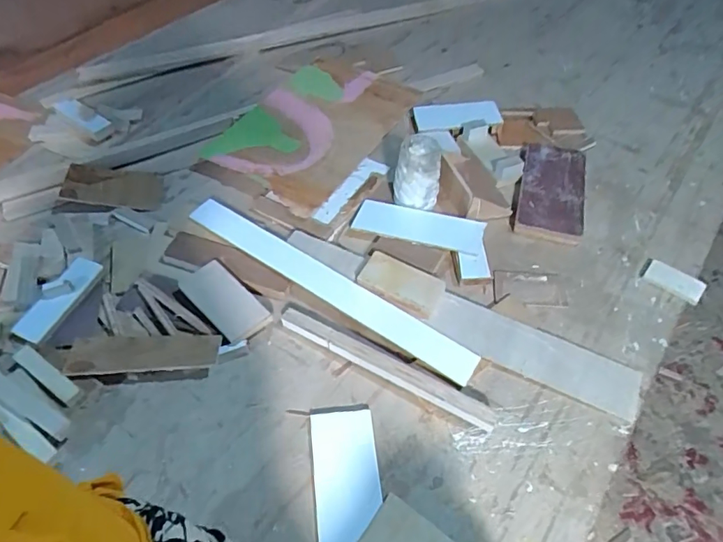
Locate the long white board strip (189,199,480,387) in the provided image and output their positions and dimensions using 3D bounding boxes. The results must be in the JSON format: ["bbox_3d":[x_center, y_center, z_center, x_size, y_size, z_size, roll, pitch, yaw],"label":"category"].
[{"bbox_3d":[-0.049,0.015,0.640,0.422,0.011,0.048,26,56,23],"label":"long white board strip"}]

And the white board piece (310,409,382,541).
[{"bbox_3d":[-0.015,0.208,0.509,0.065,0.004,0.132,-7,50,-3],"label":"white board piece"}]

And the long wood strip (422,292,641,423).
[{"bbox_3d":[0.200,0.095,0.590,0.239,0.014,0.069,23,57,12],"label":"long wood strip"}]

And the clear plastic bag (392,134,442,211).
[{"bbox_3d":[0.081,-0.143,0.717,0.065,0.076,0.072,7,52,6],"label":"clear plastic bag"}]

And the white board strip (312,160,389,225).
[{"bbox_3d":[-0.016,-0.124,0.769,0.040,0.015,0.161,25,55,22],"label":"white board strip"}]

